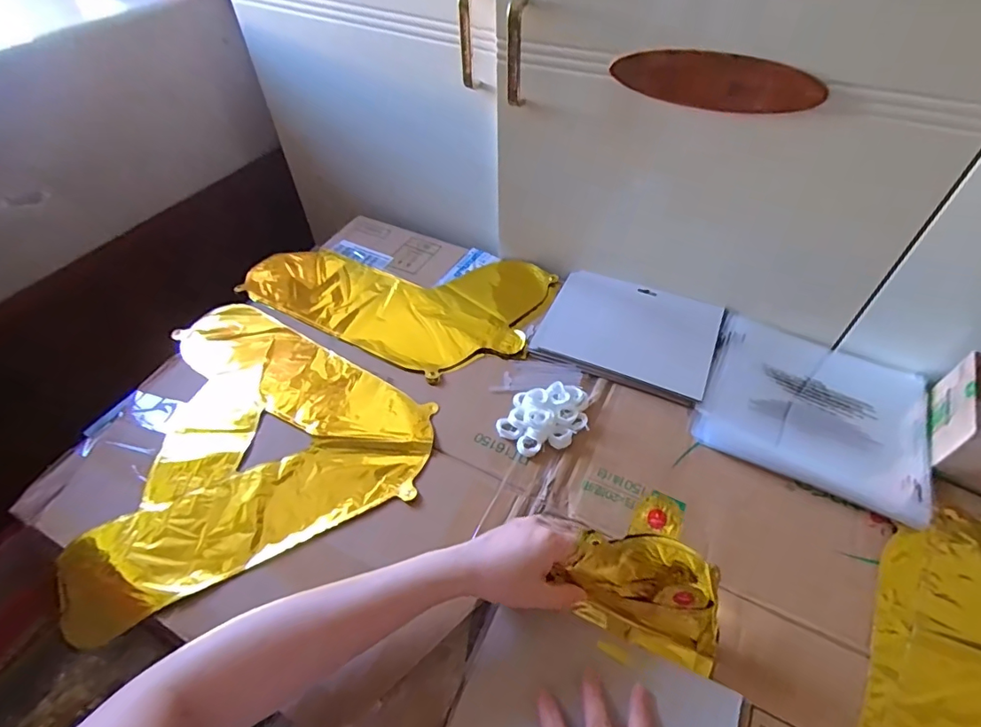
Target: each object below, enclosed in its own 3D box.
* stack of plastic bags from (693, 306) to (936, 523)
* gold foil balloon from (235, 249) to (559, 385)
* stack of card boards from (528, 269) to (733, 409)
[{"bbox_3d":[0.357,0.043,0.550,0.218,0.016,0.209,22,53,18],"label":"stack of plastic bags"},{"bbox_3d":[-0.138,-0.099,0.684,0.404,0.021,0.226,17,51,14],"label":"gold foil balloon"},{"bbox_3d":[0.173,-0.043,0.624,0.205,0.015,0.168,19,52,16],"label":"stack of card boards"}]

